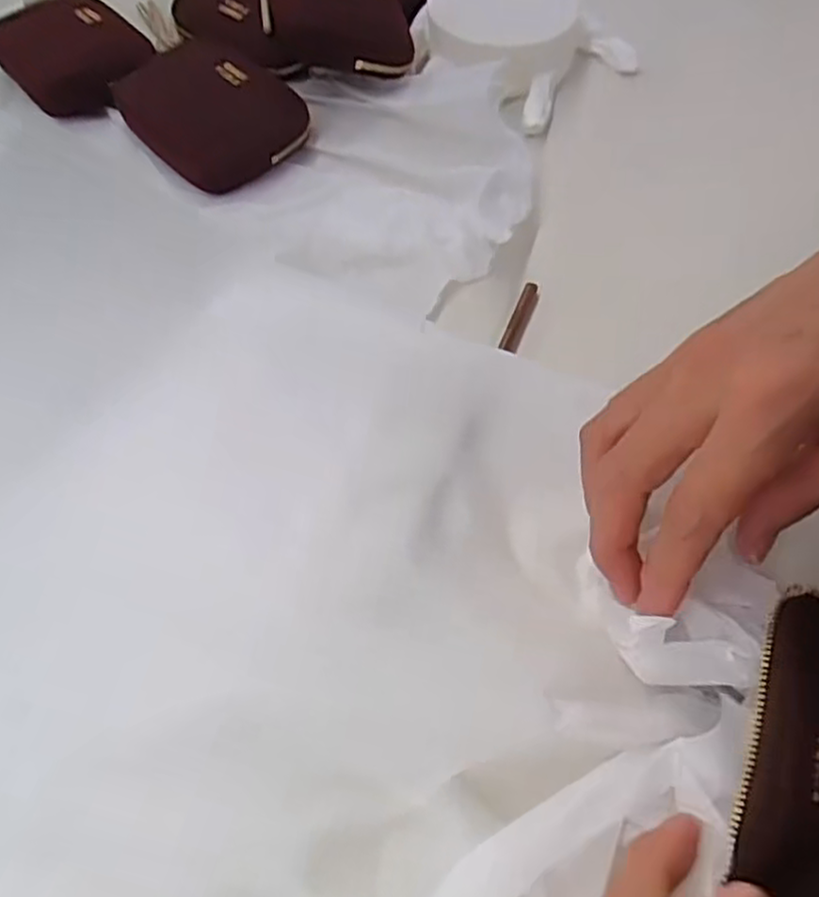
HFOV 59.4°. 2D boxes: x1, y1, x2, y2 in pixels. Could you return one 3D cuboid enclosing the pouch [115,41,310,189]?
[{"bbox_3d":[-0.124,-0.210,0.437,0.083,0.023,0.132,-37,64,-17],"label":"pouch"}]

